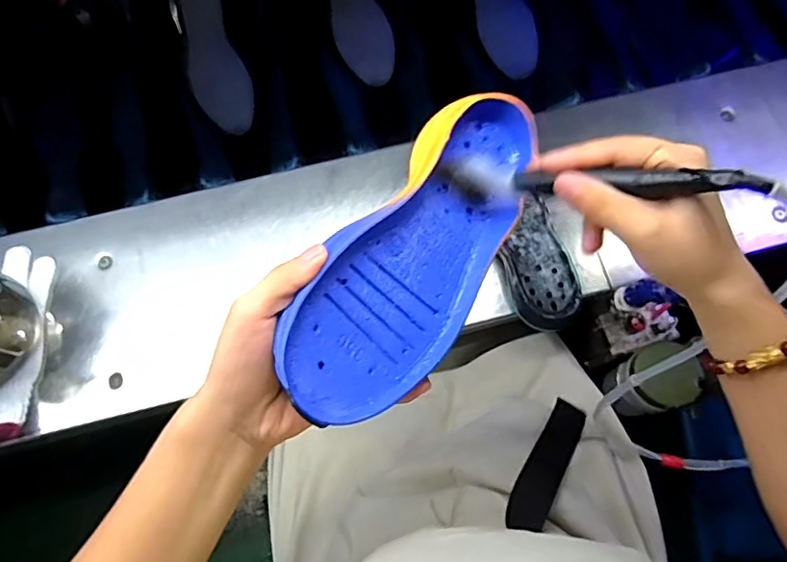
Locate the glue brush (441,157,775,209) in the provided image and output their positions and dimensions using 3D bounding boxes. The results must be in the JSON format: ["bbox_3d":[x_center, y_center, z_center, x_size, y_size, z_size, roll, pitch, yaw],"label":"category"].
[{"bbox_3d":[0.108,-0.059,0.310,0.166,0.030,0.026,7,65,39],"label":"glue brush"}]

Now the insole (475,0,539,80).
[{"bbox_3d":[0.137,-0.380,0.736,0.066,0.007,0.219,-17,96,8],"label":"insole"}]

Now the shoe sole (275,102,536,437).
[{"bbox_3d":[0.020,-0.022,0.335,0.088,0.035,0.241,43,63,-18],"label":"shoe sole"}]

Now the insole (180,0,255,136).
[{"bbox_3d":[-0.230,-0.291,0.701,0.070,0.006,0.210,-18,96,-1],"label":"insole"}]

